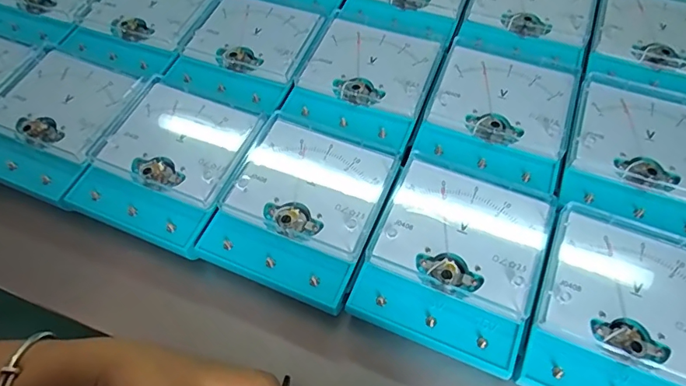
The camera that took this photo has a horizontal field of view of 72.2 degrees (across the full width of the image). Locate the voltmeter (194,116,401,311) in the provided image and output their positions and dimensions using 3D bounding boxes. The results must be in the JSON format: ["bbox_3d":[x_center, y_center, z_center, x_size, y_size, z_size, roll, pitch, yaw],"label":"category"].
[{"bbox_3d":[-0.026,0.014,0.323,0.100,0.041,0.115,22,64,13],"label":"voltmeter"}]

